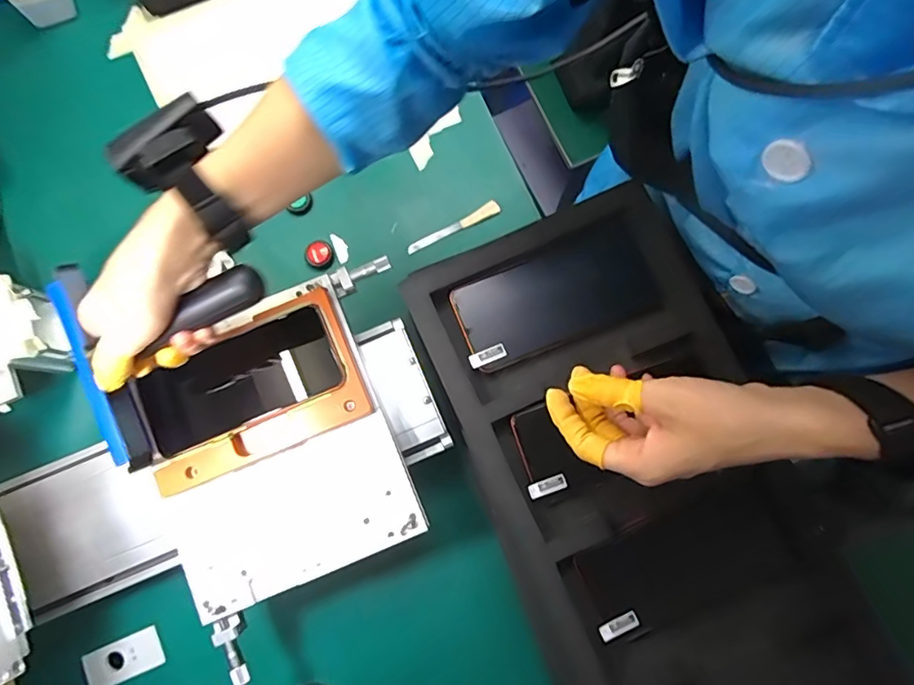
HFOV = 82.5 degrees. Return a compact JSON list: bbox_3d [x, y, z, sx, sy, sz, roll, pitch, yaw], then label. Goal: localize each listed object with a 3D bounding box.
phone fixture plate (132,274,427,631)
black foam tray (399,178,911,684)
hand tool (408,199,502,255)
[{"bbox_3d":[-0.162,0.088,0.443,0.200,0.032,0.227,-23,91,-5],"label":"phone fixture plate"},{"bbox_3d":[0.149,0.128,0.423,0.235,0.067,0.489,-25,80,-3],"label":"black foam tray"},{"bbox_3d":[-0.005,-0.132,0.597,0.114,0.012,0.014,-25,80,-4],"label":"hand tool"}]

